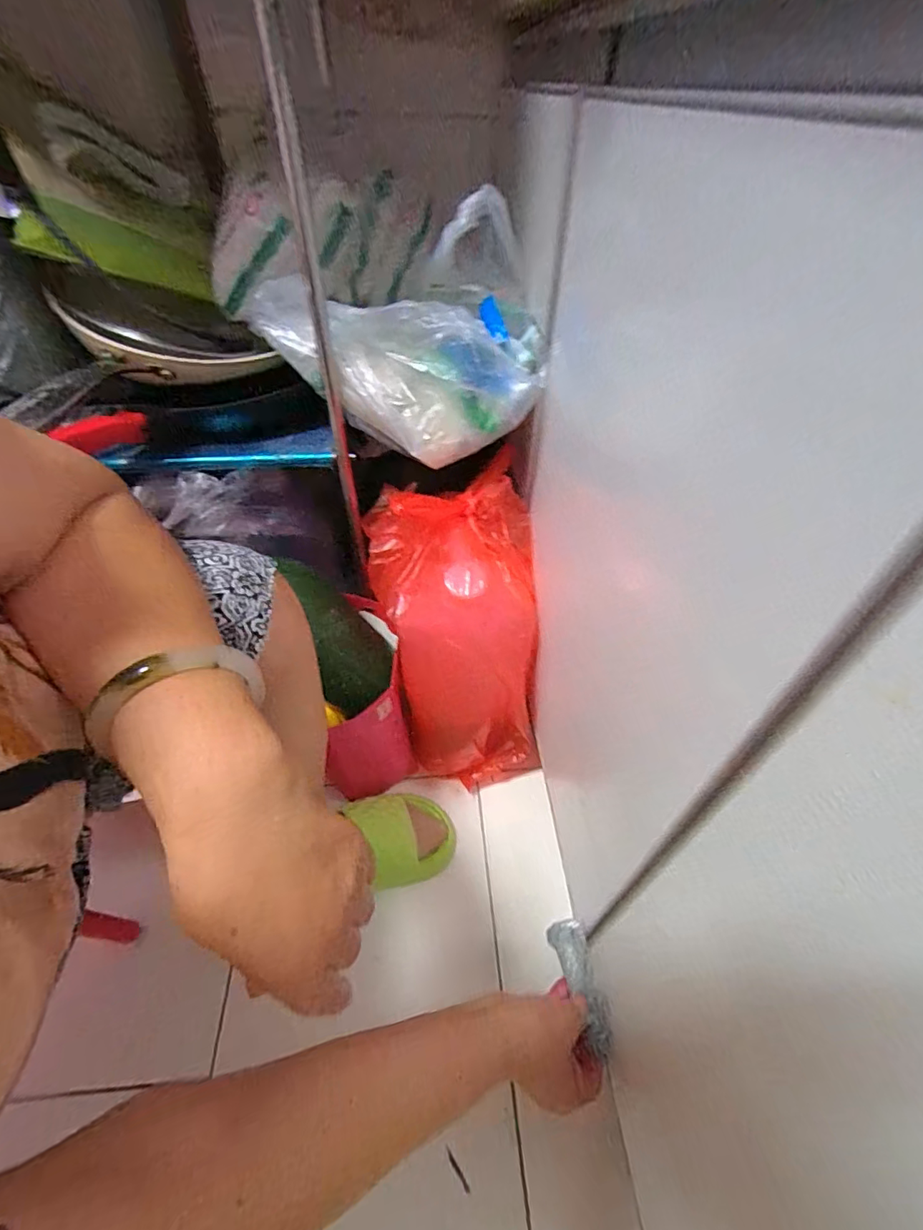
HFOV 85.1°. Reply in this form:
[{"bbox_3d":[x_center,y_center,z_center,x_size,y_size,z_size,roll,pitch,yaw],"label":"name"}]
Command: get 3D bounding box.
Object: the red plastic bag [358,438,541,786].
[{"bbox_3d":[0.020,0.056,0.604,0.190,0.419,0.128,-18,21,-18],"label":"red plastic bag"}]

